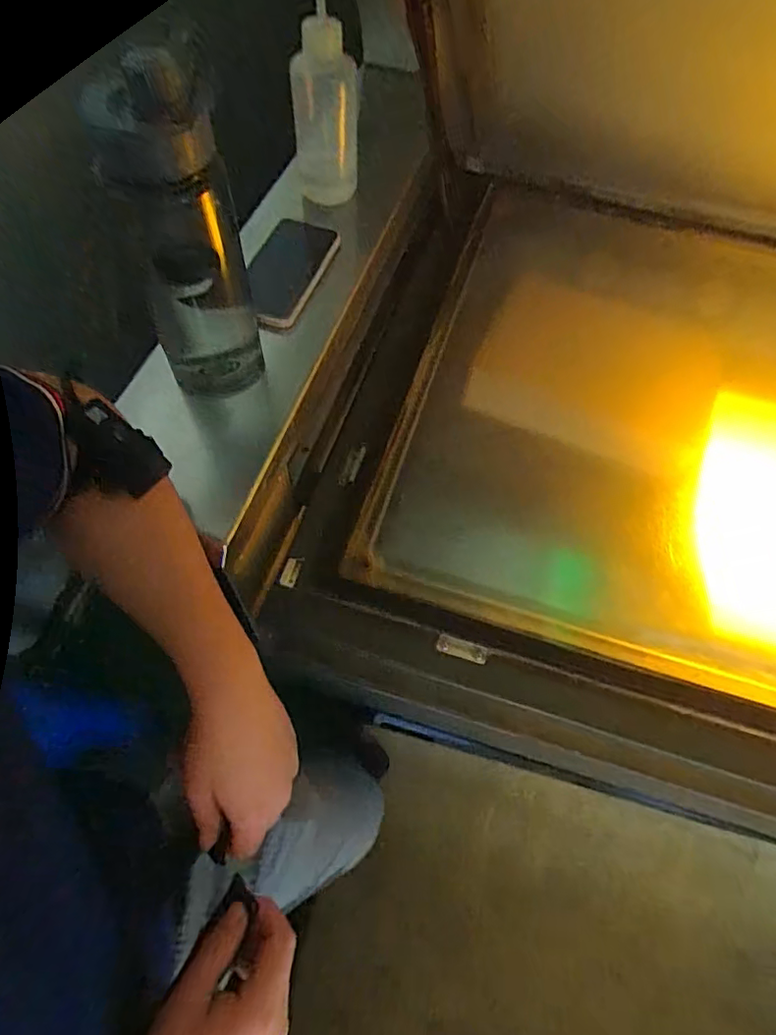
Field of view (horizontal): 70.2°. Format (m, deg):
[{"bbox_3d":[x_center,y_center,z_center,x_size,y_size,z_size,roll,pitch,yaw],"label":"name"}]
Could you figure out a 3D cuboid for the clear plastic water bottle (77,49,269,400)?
[{"bbox_3d":[-0.159,-0.208,0.439,0.089,0.263,0.073,-14,63,-11],"label":"clear plastic water bottle"}]

